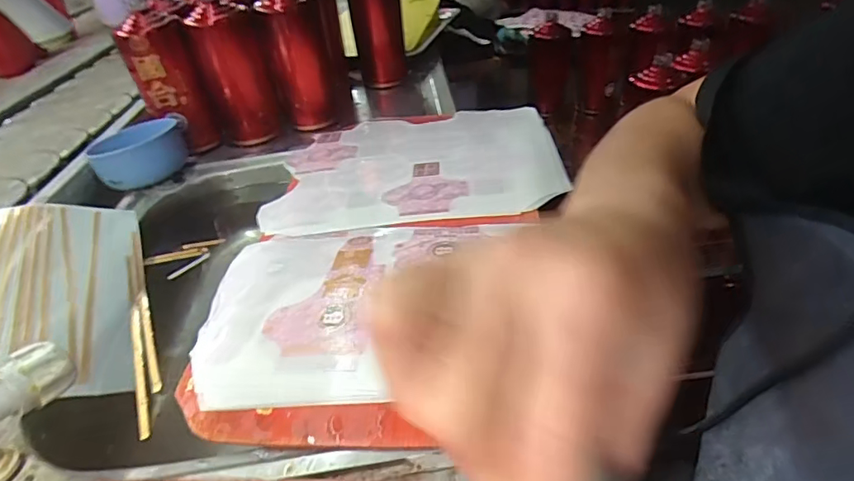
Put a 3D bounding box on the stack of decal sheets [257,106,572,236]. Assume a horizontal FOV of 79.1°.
[{"bbox_3d":[-0.014,-0.094,0.606,0.321,0.011,0.256,-5,35,0],"label":"stack of decal sheets"}]

